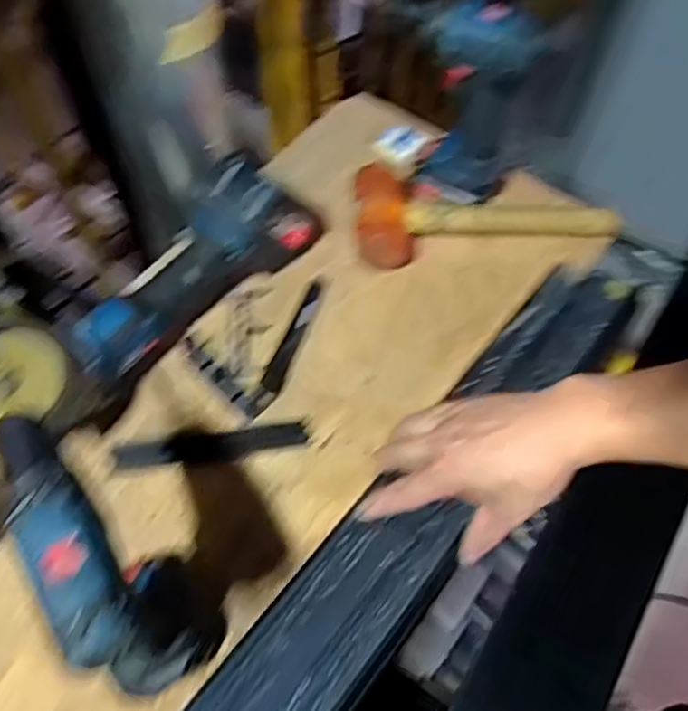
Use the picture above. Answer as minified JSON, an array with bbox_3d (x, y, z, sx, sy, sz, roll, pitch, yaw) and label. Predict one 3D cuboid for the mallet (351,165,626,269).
[{"bbox_3d":[0.150,-0.162,0.736,0.290,0.059,0.107,-6,58,-6],"label":"mallet"}]

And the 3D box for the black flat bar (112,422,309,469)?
[{"bbox_3d":[-0.116,0.078,0.604,0.165,0.012,0.029,-6,58,-6],"label":"black flat bar"}]

